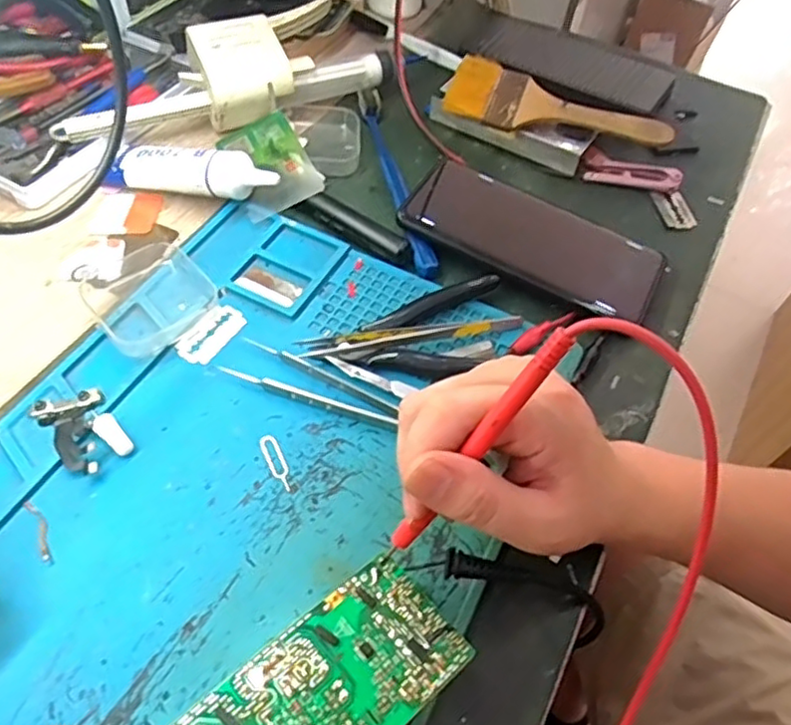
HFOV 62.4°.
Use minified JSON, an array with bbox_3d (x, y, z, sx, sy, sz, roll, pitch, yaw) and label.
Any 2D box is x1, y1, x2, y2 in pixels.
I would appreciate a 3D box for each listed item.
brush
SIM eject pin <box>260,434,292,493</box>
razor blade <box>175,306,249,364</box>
[{"bbox_3d":[0.121,-0.189,0.487,0.162,0.013,0.062,18,59,10],"label":"brush"},{"bbox_3d":[-0.060,0.050,0.330,0.009,0.004,0.033,-20,58,-19],"label":"SIM eject pin"},{"bbox_3d":[-0.104,-0.016,0.375,0.021,0.004,0.042,32,58,10],"label":"razor blade"}]

